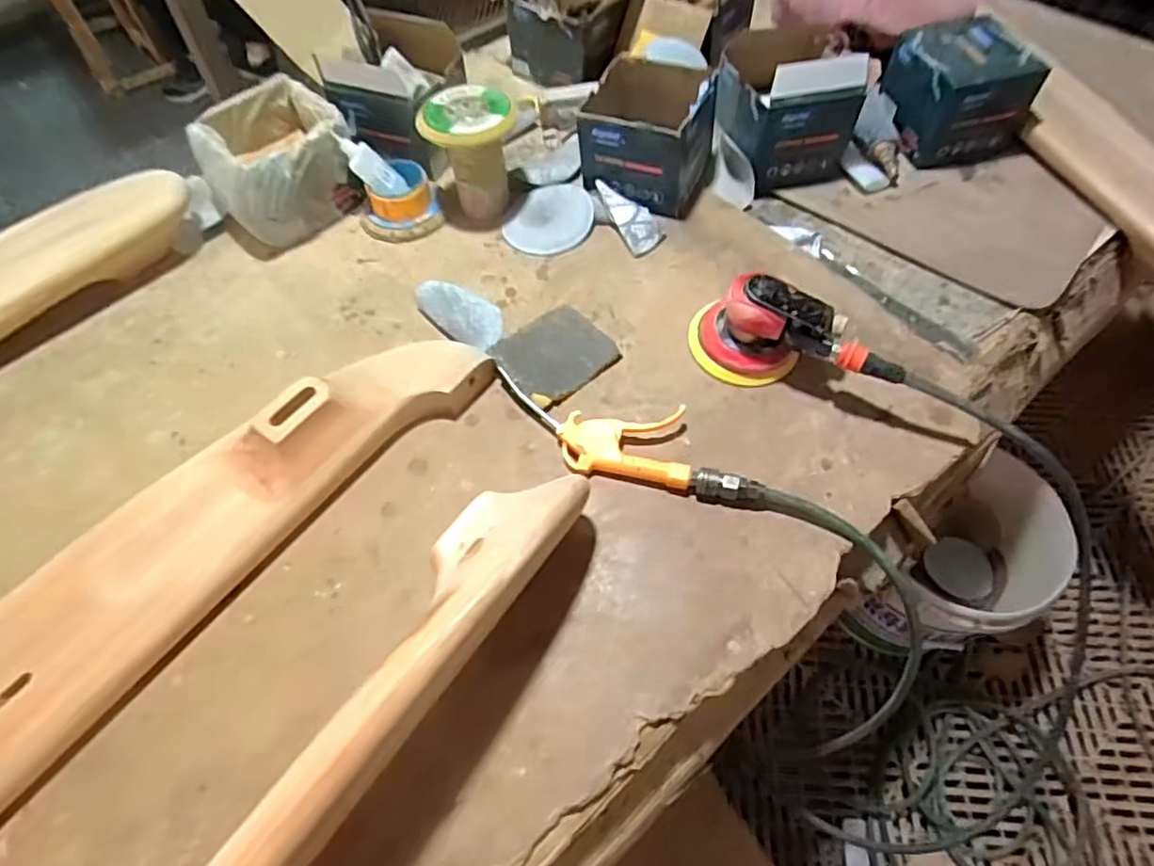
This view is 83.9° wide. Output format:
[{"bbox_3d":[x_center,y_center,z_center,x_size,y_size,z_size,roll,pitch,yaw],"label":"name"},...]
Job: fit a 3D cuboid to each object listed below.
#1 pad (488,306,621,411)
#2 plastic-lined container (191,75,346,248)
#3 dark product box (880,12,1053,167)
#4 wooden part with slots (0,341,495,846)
[{"bbox_3d":[-0.025,-0.087,0.691,0.118,0.014,0.099,-35,69,-24],"label":"pad"},{"bbox_3d":[-0.372,-0.339,0.806,0.169,0.110,0.143,-35,65,-17],"label":"plastic-lined container"},{"bbox_3d":[0.503,-0.451,0.851,0.141,0.116,0.144,-17,61,-9],"label":"dark product box"},{"bbox_3d":[-0.413,0.174,0.524,0.157,0.076,0.839,35,66,19],"label":"wooden part with slots"}]

